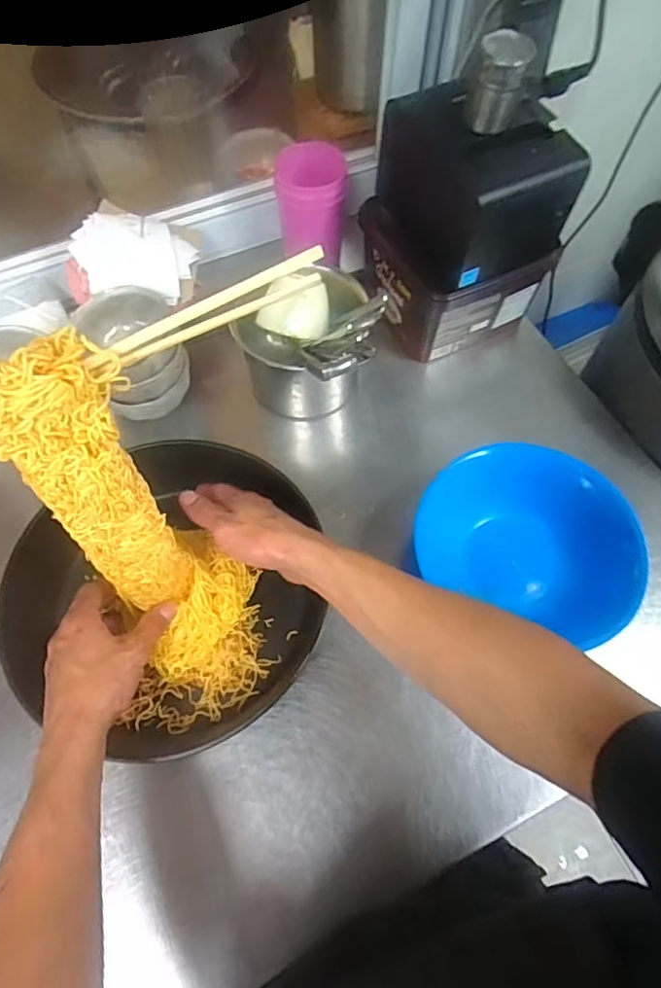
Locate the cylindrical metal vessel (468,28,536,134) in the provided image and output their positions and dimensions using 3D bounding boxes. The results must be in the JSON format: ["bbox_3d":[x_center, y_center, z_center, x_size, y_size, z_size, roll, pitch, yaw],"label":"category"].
[{"bbox_3d":[0.159,-0.386,0.532,0.043,0.069,0.042,0,63,-1],"label":"cylindrical metal vessel"}]

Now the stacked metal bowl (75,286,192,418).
[{"bbox_3d":[-0.212,-0.152,0.631,0.091,0.111,0.105,-23,65,-12],"label":"stacked metal bowl"}]

